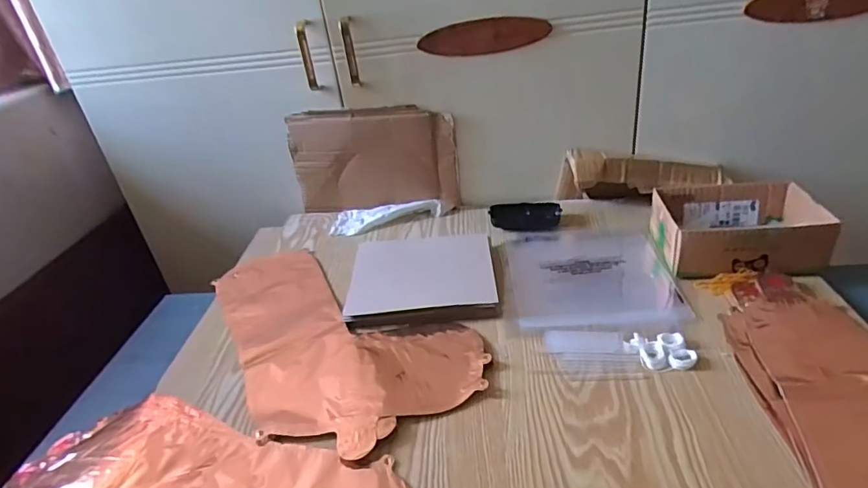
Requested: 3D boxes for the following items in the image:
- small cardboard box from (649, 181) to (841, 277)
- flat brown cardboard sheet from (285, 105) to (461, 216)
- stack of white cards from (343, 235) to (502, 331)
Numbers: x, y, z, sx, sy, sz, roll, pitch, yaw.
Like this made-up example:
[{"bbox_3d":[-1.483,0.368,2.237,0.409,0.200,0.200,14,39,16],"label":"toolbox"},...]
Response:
[{"bbox_3d":[0.391,-0.019,0.676,0.180,0.067,0.140,-3,31,6],"label":"small cardboard box"},{"bbox_3d":[-0.099,-0.137,0.862,0.269,0.174,0.028,-1,31,10],"label":"flat brown cardboard sheet"},{"bbox_3d":[-0.016,0.039,0.693,0.187,0.022,0.181,-6,31,2],"label":"stack of white cards"}]

